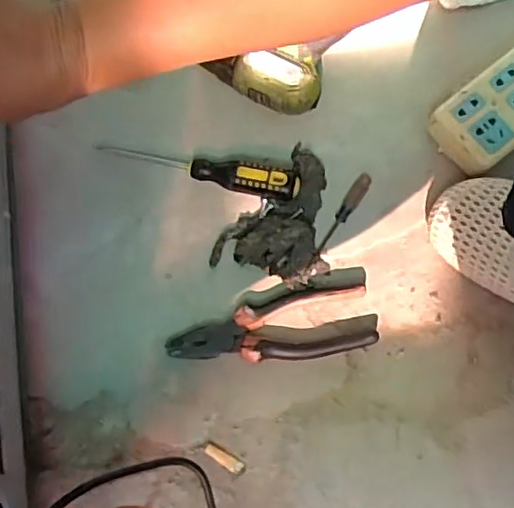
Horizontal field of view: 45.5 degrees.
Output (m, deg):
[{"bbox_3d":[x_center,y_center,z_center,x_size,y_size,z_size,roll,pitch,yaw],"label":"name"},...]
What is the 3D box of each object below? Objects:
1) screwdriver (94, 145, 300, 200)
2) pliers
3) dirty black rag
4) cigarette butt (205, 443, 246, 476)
[{"bbox_3d":[-0.057,-0.084,0.603,0.198,0.026,0.026,12,77,3],"label":"screwdriver"},{"bbox_3d":[0.012,0.073,0.581,0.191,0.021,0.062,-9,76,-2],"label":"pliers"},{"bbox_3d":[0.023,-0.044,0.602,0.105,0.030,0.135,13,77,4],"label":"dirty black rag"},{"bbox_3d":[-0.030,0.189,0.564,0.041,0.004,0.013,30,78,8],"label":"cigarette butt"}]

